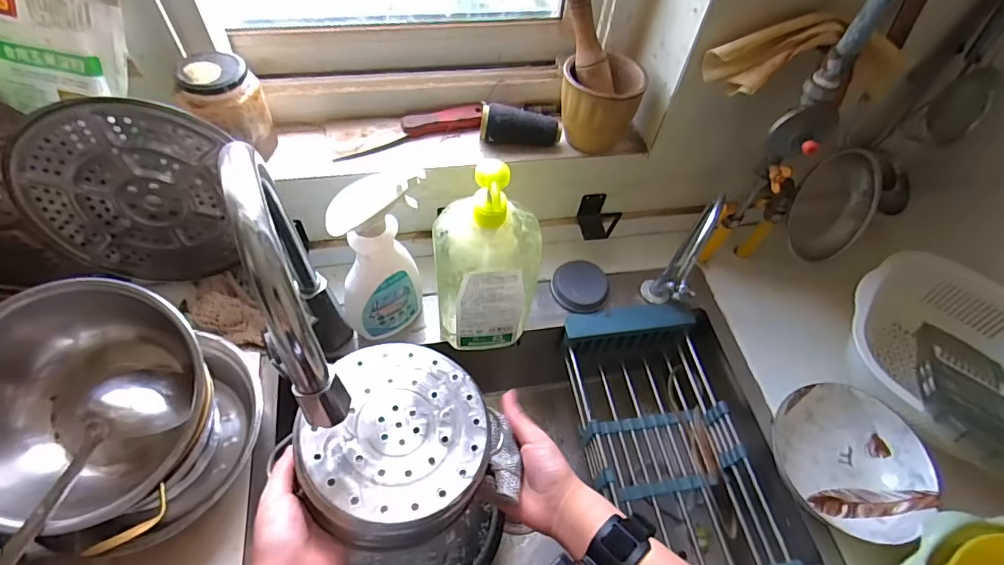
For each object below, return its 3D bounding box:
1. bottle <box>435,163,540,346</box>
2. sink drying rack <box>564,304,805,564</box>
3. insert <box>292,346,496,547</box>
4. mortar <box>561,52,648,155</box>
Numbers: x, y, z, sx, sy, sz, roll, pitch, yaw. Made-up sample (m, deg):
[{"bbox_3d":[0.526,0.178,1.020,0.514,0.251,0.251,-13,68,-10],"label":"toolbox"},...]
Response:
[{"bbox_3d":[-0.019,-0.024,0.567,0.110,0.266,0.078,-4,57,-8],"label":"bottle"},{"bbox_3d":[0.213,0.219,0.667,0.192,0.105,0.375,-8,58,-10],"label":"sink drying rack"},{"bbox_3d":[-0.088,0.128,0.422,0.150,0.047,0.157,2,56,-4],"label":"insert"},{"bbox_3d":[0.122,-0.225,0.638,0.095,0.095,0.093,12,56,3],"label":"mortar"}]

